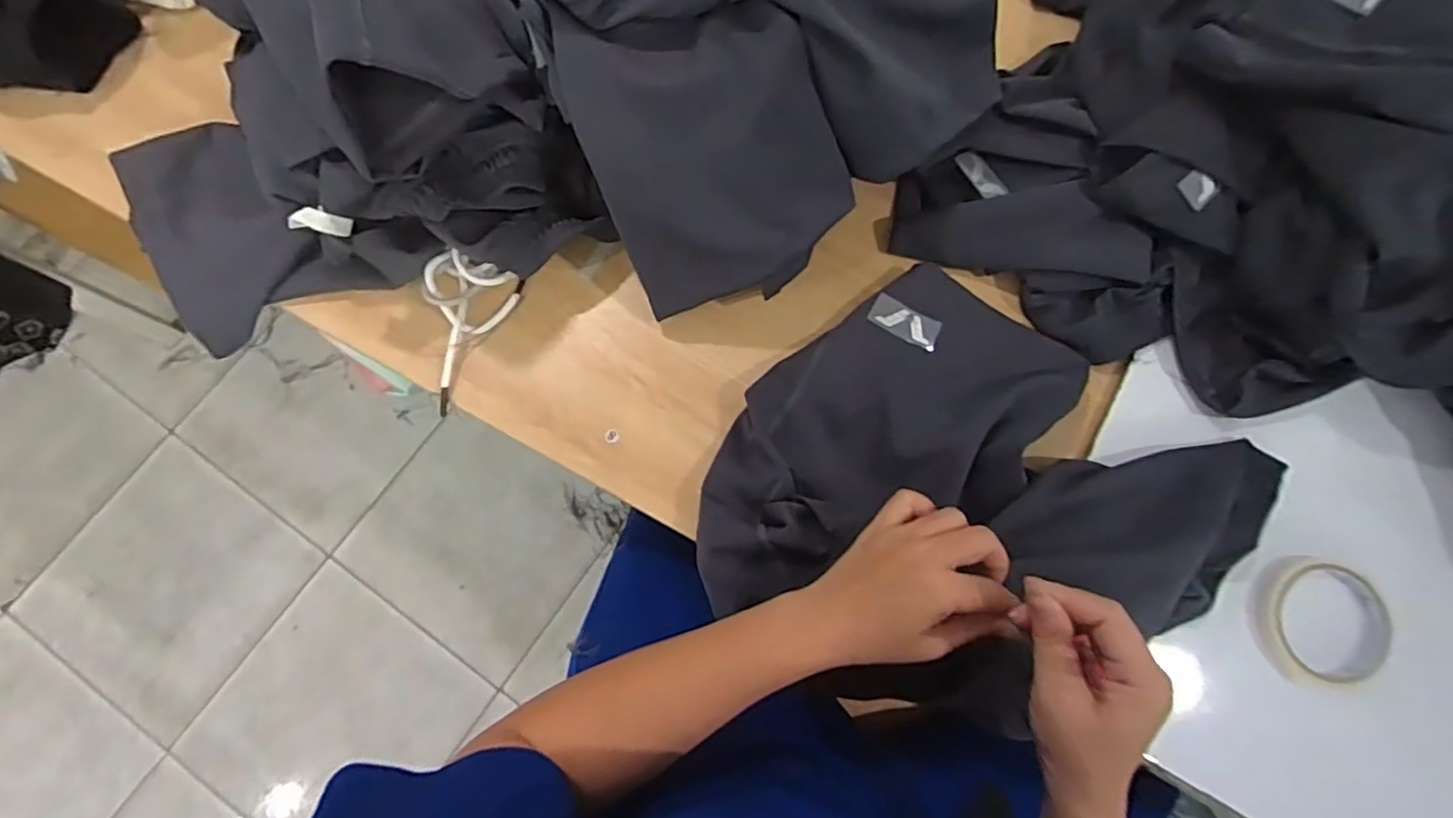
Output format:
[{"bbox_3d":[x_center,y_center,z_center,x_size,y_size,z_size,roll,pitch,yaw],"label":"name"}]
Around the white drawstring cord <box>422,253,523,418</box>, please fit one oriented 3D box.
[{"bbox_3d":[-0.221,-0.069,0.527,0.067,0.028,0.121,28,78,5],"label":"white drawstring cord"}]

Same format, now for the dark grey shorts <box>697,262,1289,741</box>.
[{"bbox_3d":[0.184,0.075,0.496,0.344,0.068,0.307,37,78,7],"label":"dark grey shorts"}]

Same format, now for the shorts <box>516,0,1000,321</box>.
[{"bbox_3d":[0.029,-0.255,0.445,0.288,0.181,0.266,-29,79,-8],"label":"shorts"}]

